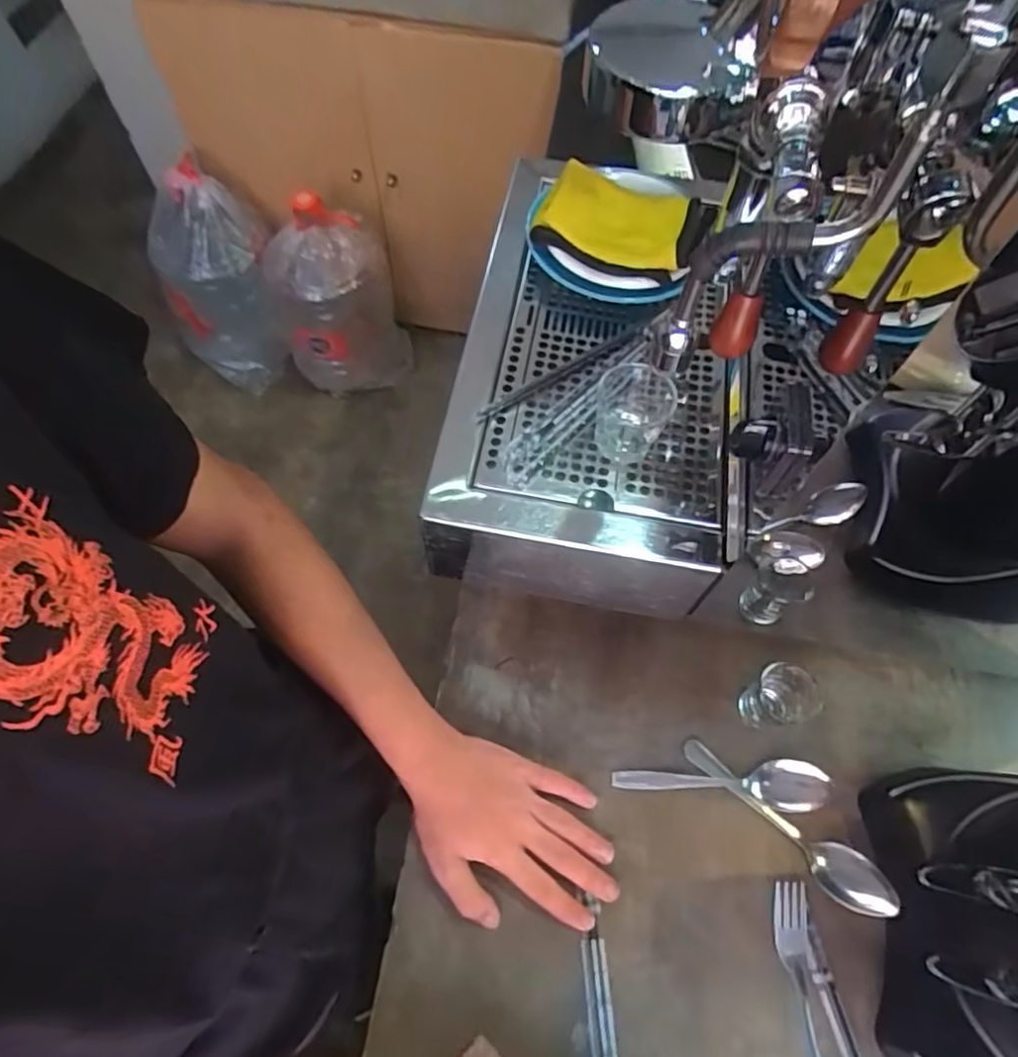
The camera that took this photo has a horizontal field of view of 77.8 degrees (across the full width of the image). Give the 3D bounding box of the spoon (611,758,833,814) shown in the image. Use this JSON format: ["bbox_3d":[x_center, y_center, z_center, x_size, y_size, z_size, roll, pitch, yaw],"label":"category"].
[{"bbox_3d":[0.164,0.194,0.493,0.159,0.026,0.036,6,63,2],"label":"spoon"}]

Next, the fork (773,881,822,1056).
[{"bbox_3d":[0.204,0.339,0.430,0.025,0.008,0.169,1,63,-1],"label":"fork"}]

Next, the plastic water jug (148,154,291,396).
[{"bbox_3d":[-0.720,-0.610,1.576,0.274,0.516,0.231,-26,67,-14],"label":"plastic water jug"}]

